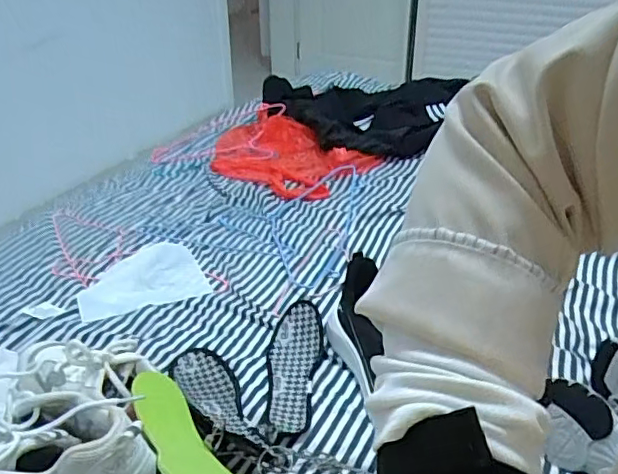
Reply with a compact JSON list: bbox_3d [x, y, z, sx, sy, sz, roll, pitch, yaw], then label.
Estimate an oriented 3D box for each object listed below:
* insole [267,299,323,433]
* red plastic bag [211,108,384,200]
[{"bbox_3d":[-0.018,0.164,0.742,0.073,0.025,0.223,1,31,1],"label":"insole"},{"bbox_3d":[-0.053,-0.177,1.275,0.364,0.094,0.236,15,33,22],"label":"red plastic bag"}]

